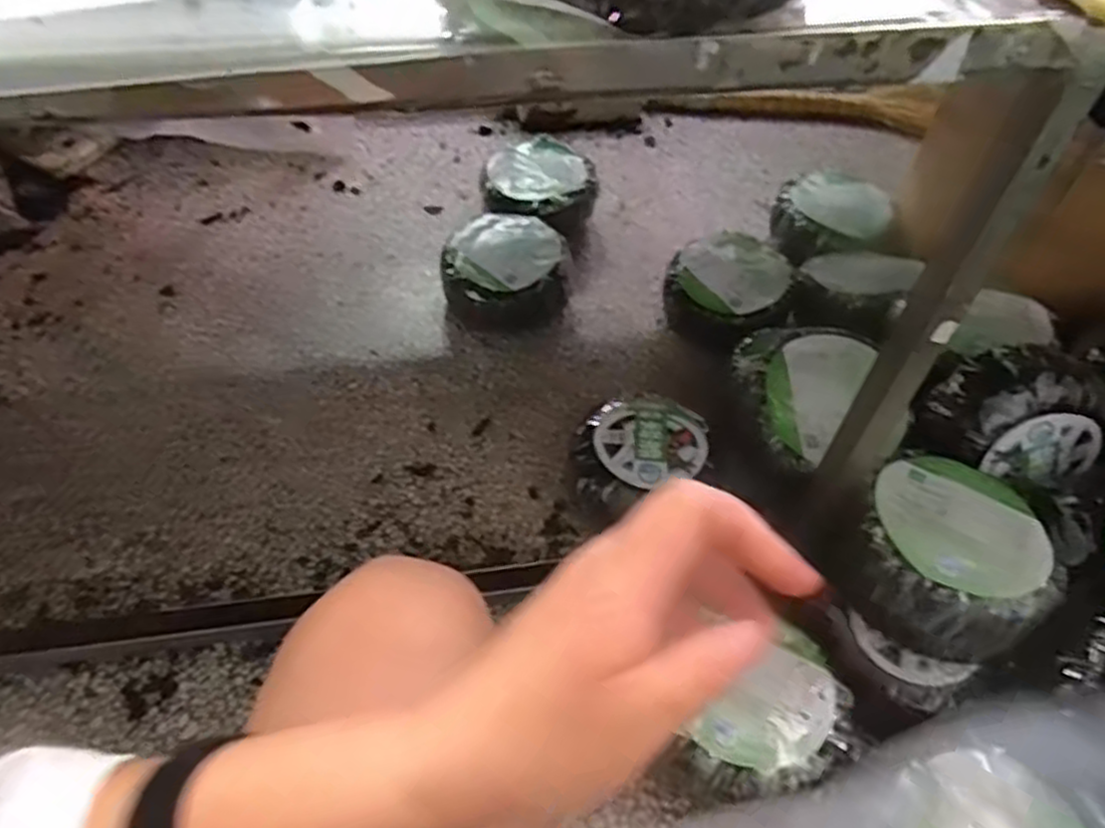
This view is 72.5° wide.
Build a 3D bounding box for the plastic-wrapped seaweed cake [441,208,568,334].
[{"bbox_3d":[-0.078,-0.218,1.149,0.172,0.106,0.186,2,52,-2],"label":"plastic-wrapped seaweed cake"}]

